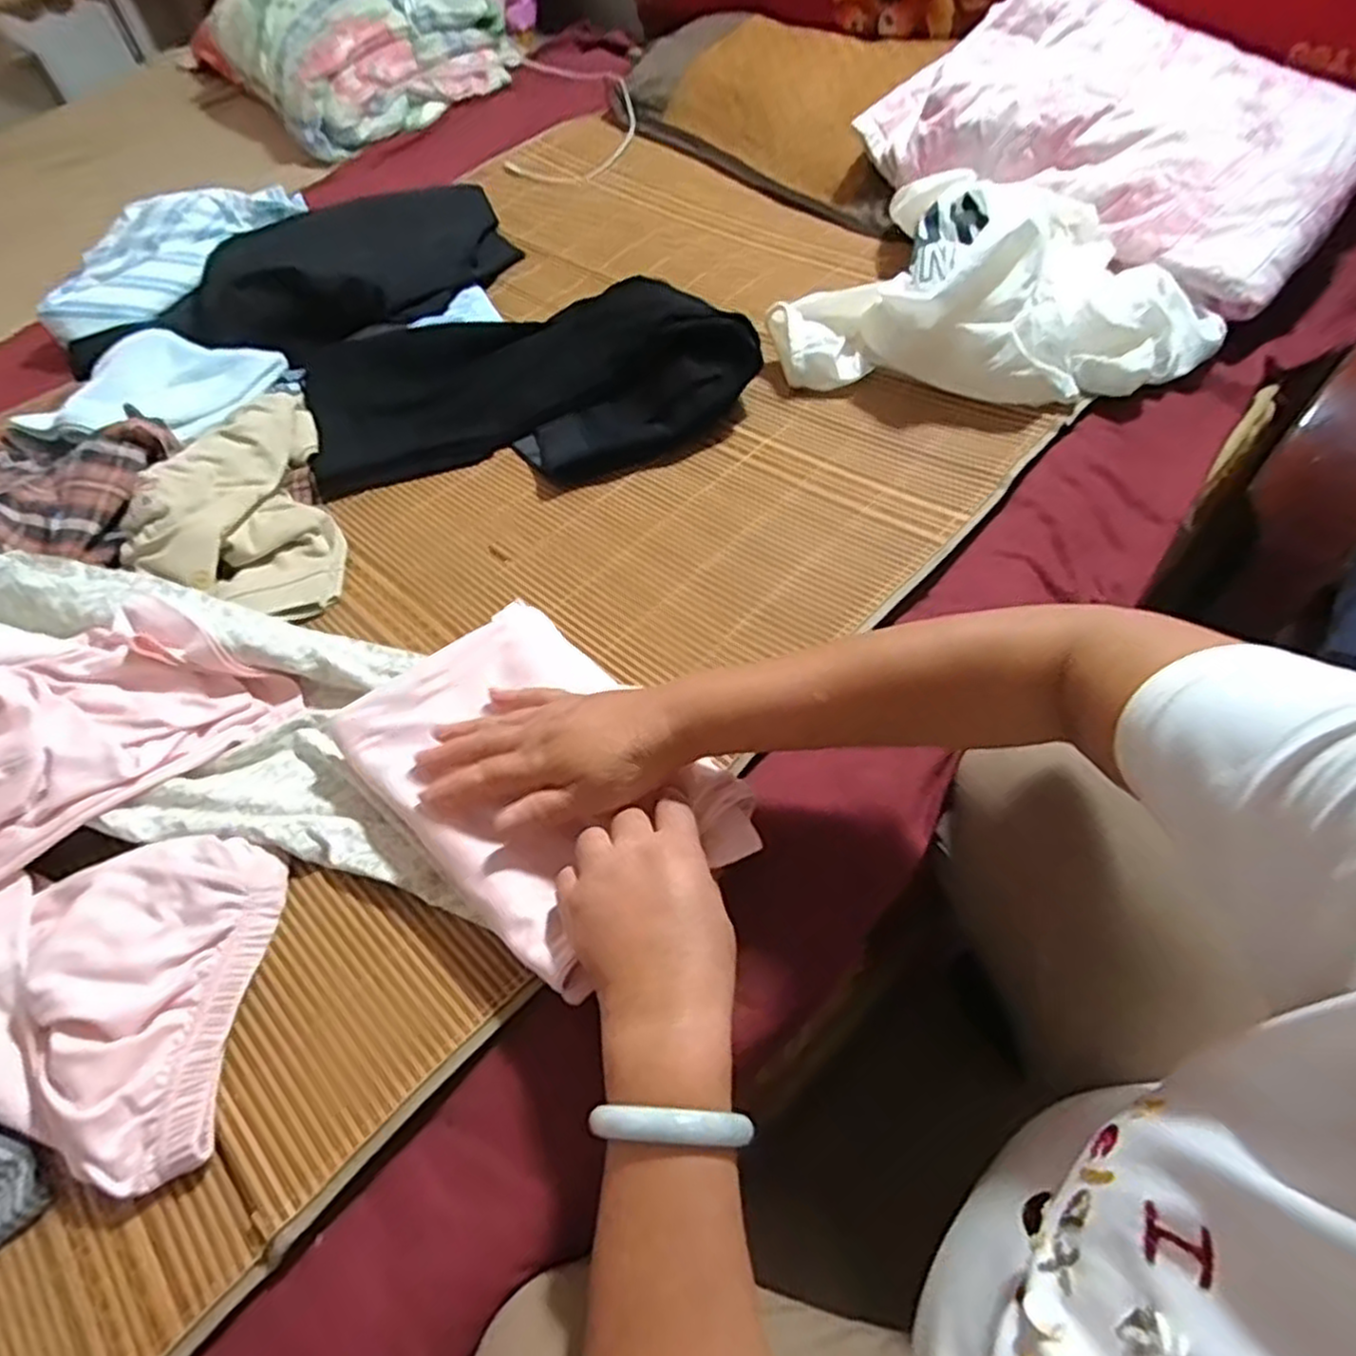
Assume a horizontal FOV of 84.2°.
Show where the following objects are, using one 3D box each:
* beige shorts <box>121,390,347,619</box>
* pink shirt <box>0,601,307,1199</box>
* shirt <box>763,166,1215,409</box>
[{"bbox_3d":[-0.418,-0.166,0.703,0.163,0.077,0.291,-22,55,-10],"label":"beige shorts"},{"bbox_3d":[-0.422,0.101,0.499,0.359,0.085,0.332,5,55,9],"label":"pink shirt"},{"bbox_3d":[0.312,-0.392,0.731,0.393,0.122,0.274,20,58,19],"label":"shirt"}]

